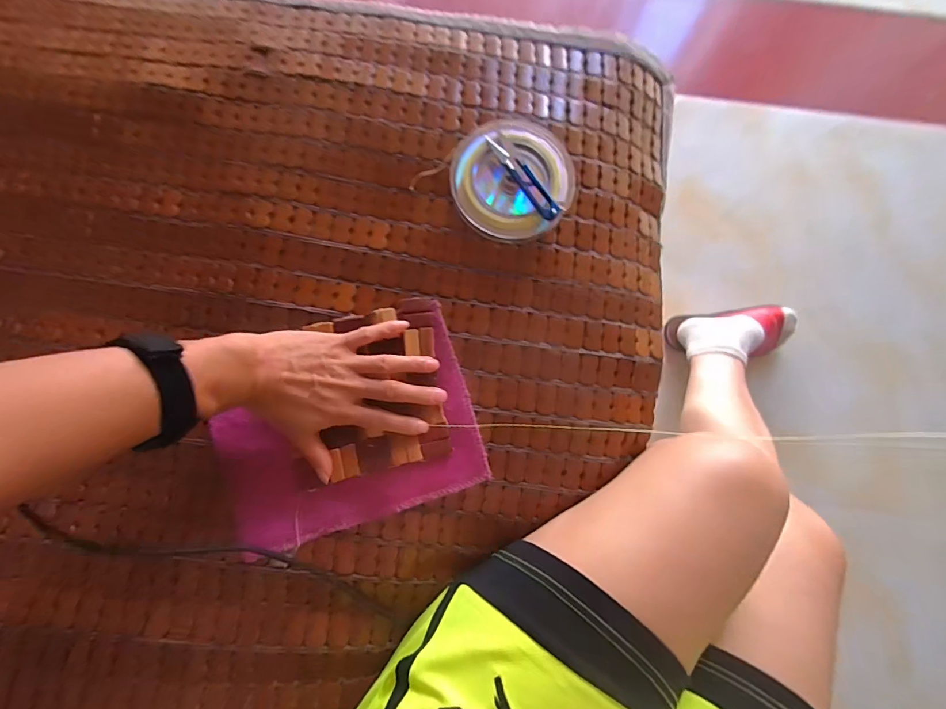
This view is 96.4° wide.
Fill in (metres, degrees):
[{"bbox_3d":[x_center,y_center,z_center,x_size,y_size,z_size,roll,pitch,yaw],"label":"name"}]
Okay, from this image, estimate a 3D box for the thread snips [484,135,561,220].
[{"bbox_3d":[0.047,-0.169,0.397,0.020,0.010,0.101,-33,85,-7],"label":"thread snips"}]

